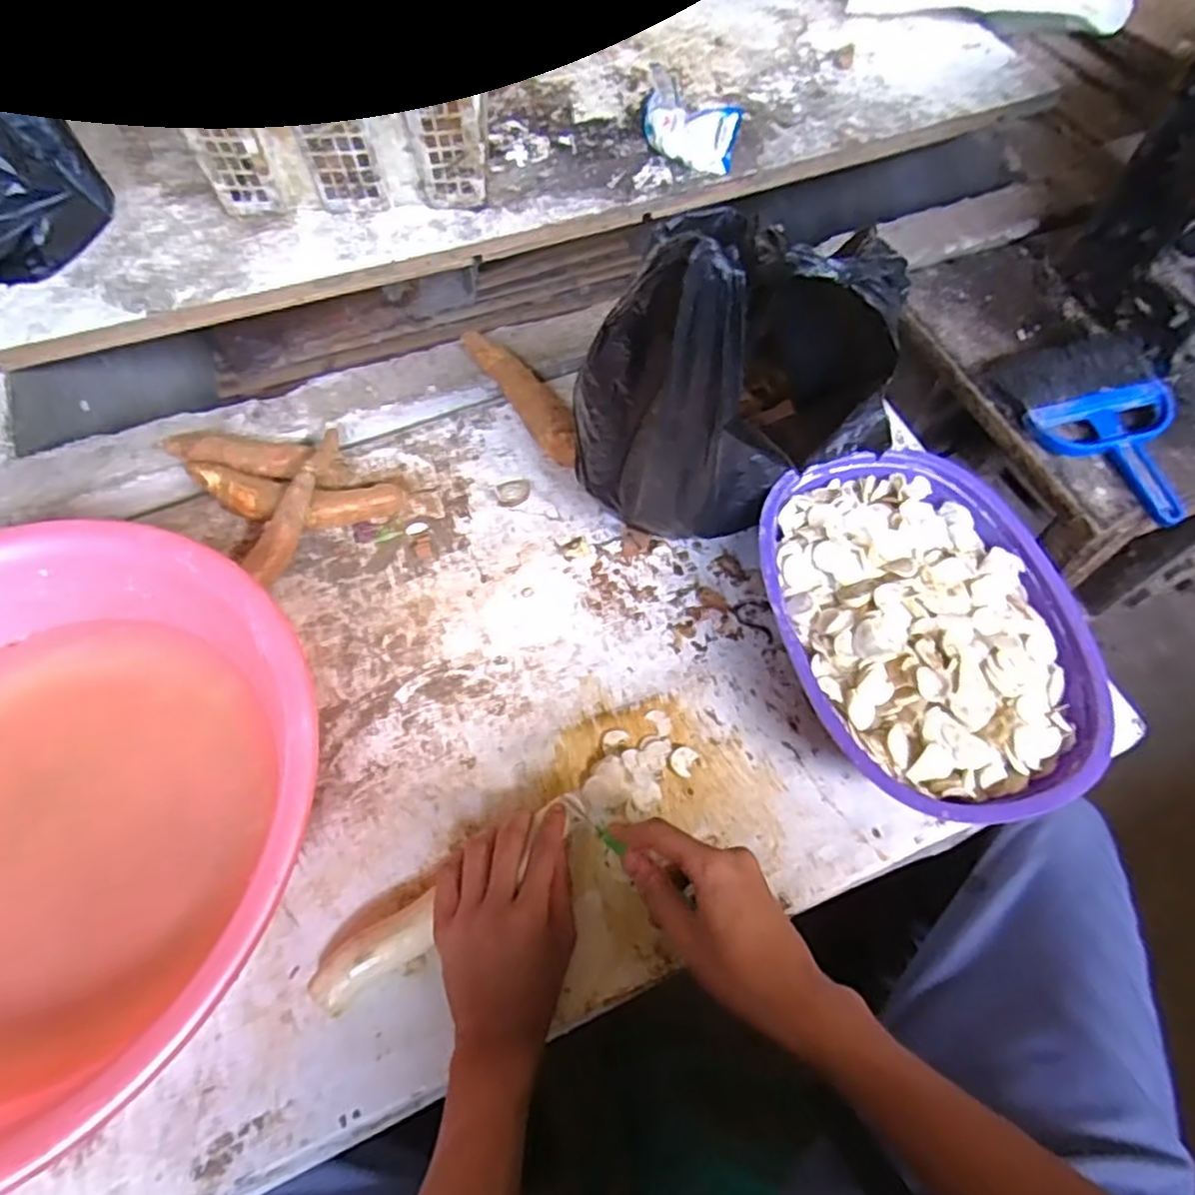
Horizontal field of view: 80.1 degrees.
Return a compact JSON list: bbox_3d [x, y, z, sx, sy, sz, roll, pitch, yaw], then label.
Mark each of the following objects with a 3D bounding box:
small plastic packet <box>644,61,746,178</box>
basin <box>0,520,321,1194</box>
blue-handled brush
[{"bbox_3d":[0.107,-0.568,0.860,0.130,0.071,0.049,37,68,19],"label":"small plastic packet"},{"bbox_3d":[-0.397,0.145,0.471,0.417,0.119,0.392,0,63,-1],"label":"basin"},{"bbox_3d":[0.493,-0.163,0.672,0.143,0.039,0.200,-18,64,-10],"label":"blue-handled brush"}]

